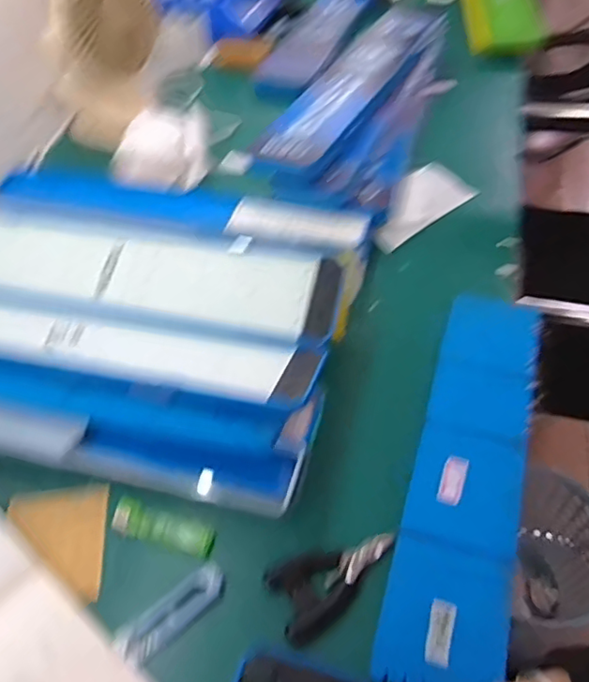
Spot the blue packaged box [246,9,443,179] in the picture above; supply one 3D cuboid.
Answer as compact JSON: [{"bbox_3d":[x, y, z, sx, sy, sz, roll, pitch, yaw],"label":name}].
[{"bbox_3d":[0.089,-0.360,0.780,0.106,0.025,0.477,20,54,17],"label":"blue packaged box"}]

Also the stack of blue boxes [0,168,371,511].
[{"bbox_3d":[-0.167,-0.054,0.557,0.431,0.073,0.362,11,51,10],"label":"stack of blue boxes"}]

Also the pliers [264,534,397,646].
[{"bbox_3d":[0.031,0.169,0.408,0.093,0.008,0.054,-19,52,-14],"label":"pliers"}]

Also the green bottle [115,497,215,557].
[{"bbox_3d":[-0.099,0.138,0.433,0.079,0.015,0.021,13,52,12],"label":"green bottle"}]

